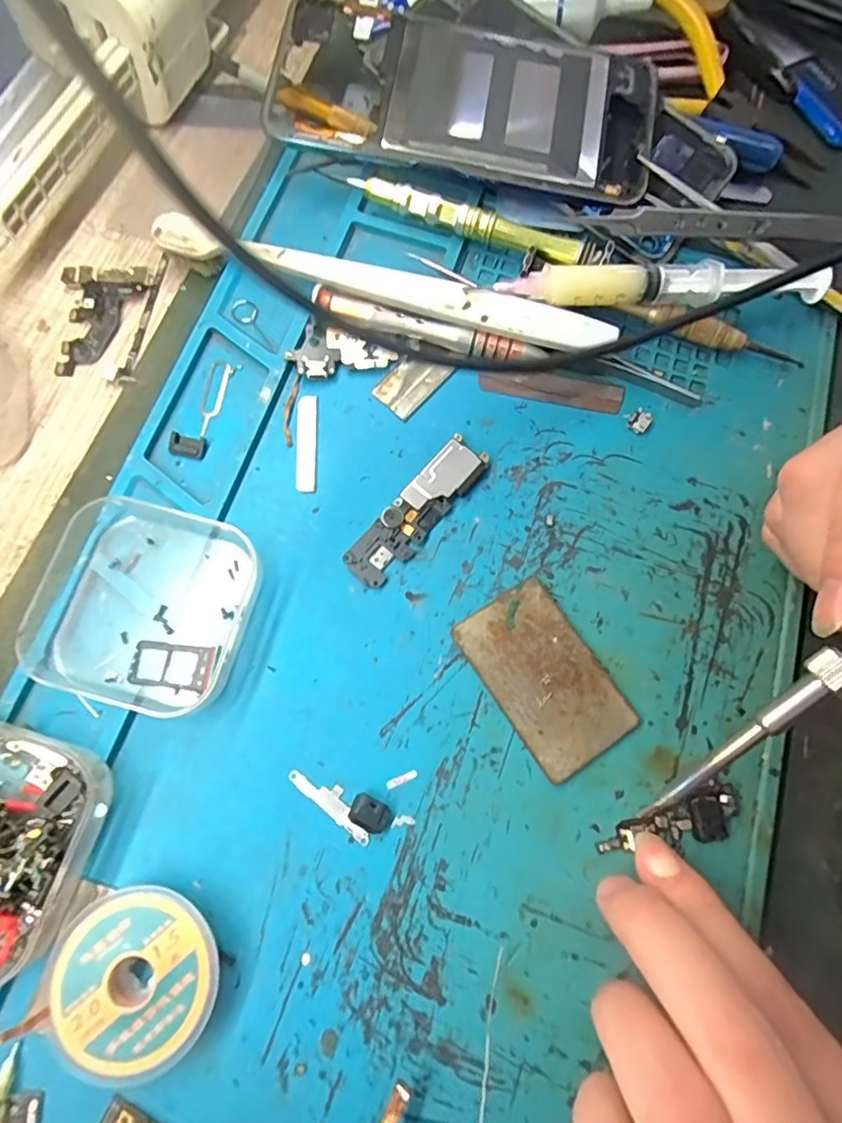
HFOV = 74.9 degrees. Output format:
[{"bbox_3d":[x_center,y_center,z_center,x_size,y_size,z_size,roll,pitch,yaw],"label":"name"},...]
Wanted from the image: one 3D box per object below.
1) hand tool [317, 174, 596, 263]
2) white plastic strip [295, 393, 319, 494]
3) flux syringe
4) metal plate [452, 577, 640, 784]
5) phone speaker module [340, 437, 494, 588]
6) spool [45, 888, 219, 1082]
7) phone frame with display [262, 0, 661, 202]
[{"bbox_3d":[0.019,-0.139,0.226,0.107,0.015,0.011,20,75,4],"label":"hand tool"},{"bbox_3d":[-0.043,-0.045,0.207,0.008,0.004,0.039,-1,74,-2],"label":"white plastic strip"},{"bbox_3d":[0.095,-0.106,0.210,0.127,0.011,0.013,0,74,-2],"label":"flux syringe"},{"bbox_3d":[0.042,0.039,0.187,0.037,0.004,0.059,-32,78,-10],"label":"metal plate"},{"bbox_3d":[-0.001,-0.019,0.201,0.018,0.005,0.064,39,77,9],"label":"phone speaker module"},{"bbox_3d":[-0.079,0.116,0.155,0.044,0.014,0.044,0,74,-2],"label":"spool"},{"bbox_3d":[0.019,-0.198,0.232,0.158,0.011,0.079,10,74,1],"label":"phone frame with display"}]

